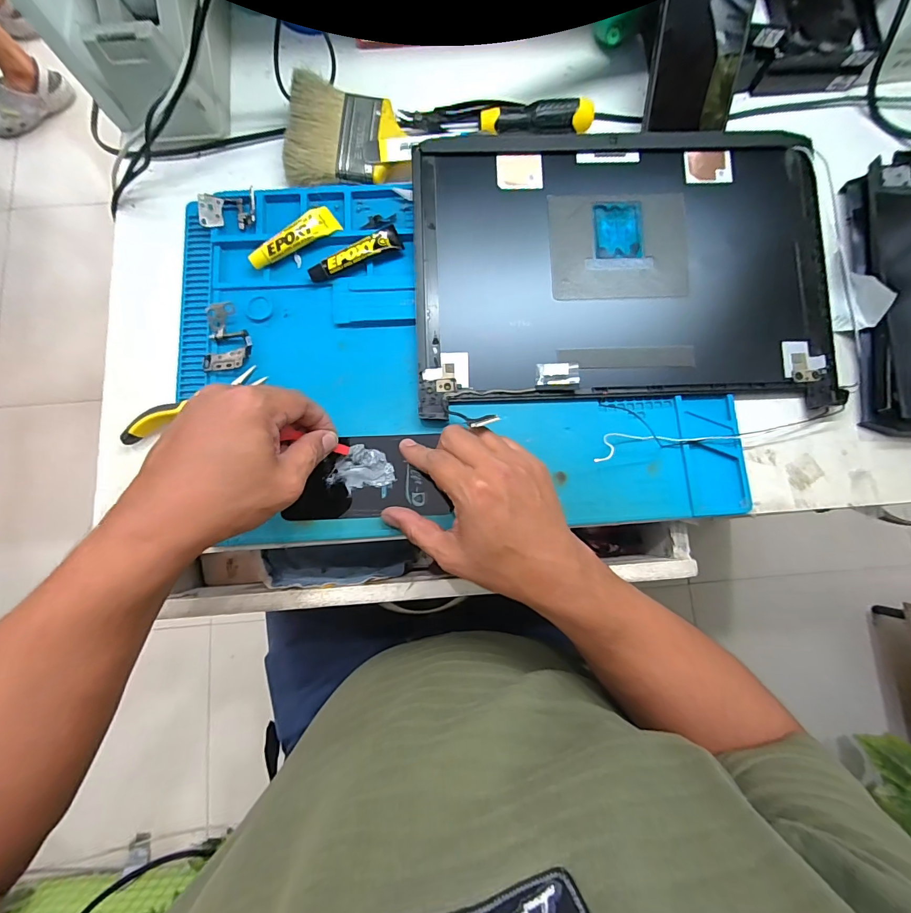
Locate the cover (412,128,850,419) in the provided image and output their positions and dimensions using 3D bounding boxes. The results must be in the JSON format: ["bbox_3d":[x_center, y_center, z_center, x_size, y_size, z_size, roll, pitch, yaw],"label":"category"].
[{"bbox_3d":[0.148,-0.174,0.367,0.362,0.019,0.246,-3,81,-1],"label":"cover"}]

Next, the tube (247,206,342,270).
[{"bbox_3d":[-0.146,-0.197,0.367,0.084,0.013,0.025,-32,83,-5],"label":"tube"}]

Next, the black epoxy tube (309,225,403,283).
[{"bbox_3d":[-0.090,-0.182,0.366,0.087,0.013,0.020,-28,82,-5],"label":"black epoxy tube"}]

